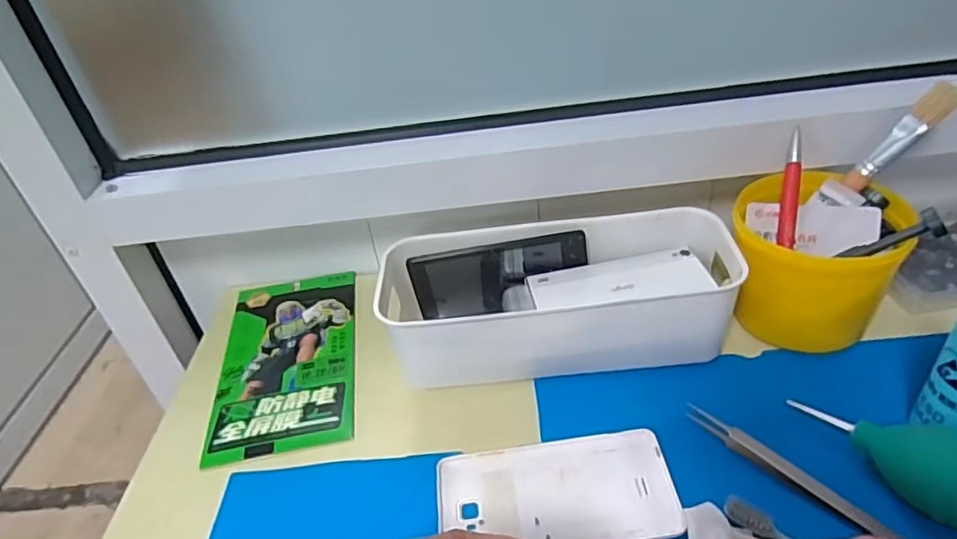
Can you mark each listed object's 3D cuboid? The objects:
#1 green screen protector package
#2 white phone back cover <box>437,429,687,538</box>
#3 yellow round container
[{"bbox_3d":[-0.153,0.070,0.502,0.107,0.007,0.187,-11,39,-4],"label":"green screen protector package"},{"bbox_3d":[0.046,0.135,0.379,0.140,0.006,0.072,-7,39,1],"label":"white phone back cover"},{"bbox_3d":[0.238,-0.002,0.442,0.108,0.090,0.098,1,39,10],"label":"yellow round container"}]

